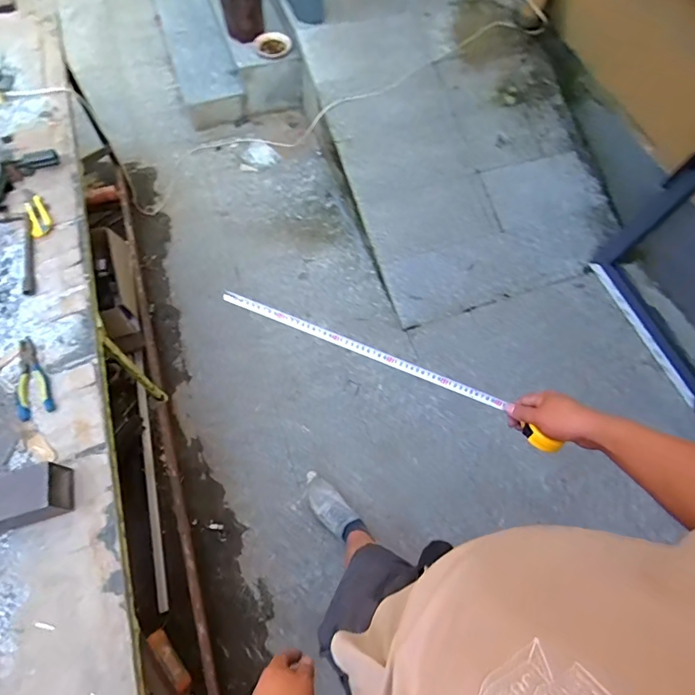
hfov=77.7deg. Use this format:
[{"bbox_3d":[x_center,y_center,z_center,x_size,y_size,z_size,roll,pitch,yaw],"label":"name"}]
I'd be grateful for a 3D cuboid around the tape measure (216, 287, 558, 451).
[{"bbox_3d":[0.068,0.028,0.713,0.585,0.049,0.056,24,64,2],"label":"tape measure"}]

